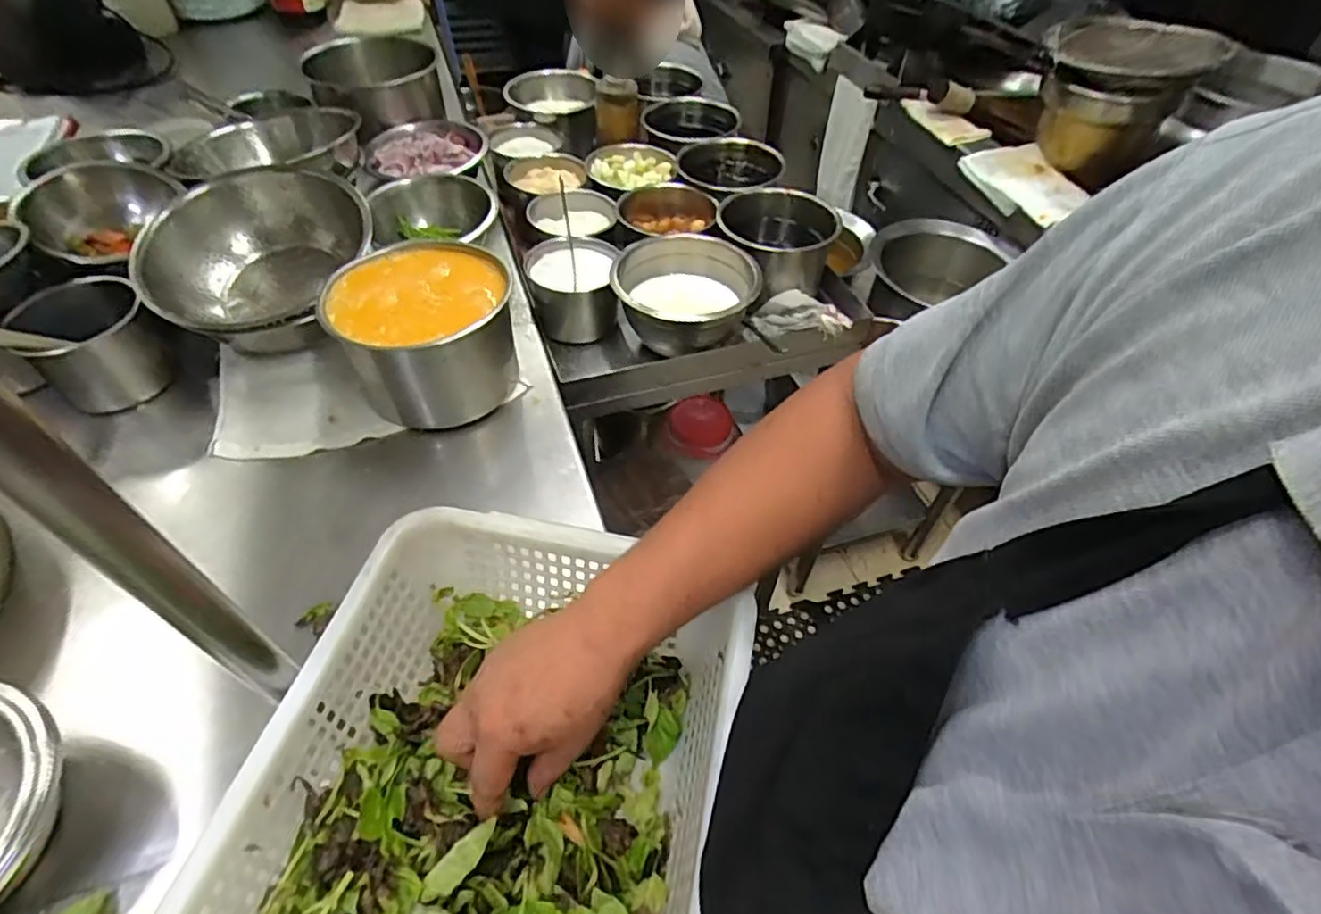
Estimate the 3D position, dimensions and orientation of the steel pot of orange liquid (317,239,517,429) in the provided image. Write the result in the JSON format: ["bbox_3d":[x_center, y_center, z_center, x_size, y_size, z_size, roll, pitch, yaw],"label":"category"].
[{"bbox_3d":[-0.235,-0.123,0.660,0.167,0.117,0.161,-6,50,-8],"label":"steel pot of orange liquid"}]

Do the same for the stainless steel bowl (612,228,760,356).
[{"bbox_3d":[0.028,-0.197,0.785,0.170,0.067,0.170,1,49,-2],"label":"stainless steel bowl"}]

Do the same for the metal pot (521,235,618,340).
[{"bbox_3d":[-0.112,-0.214,0.814,0.111,0.083,0.107,1,49,-2],"label":"metal pot"}]

